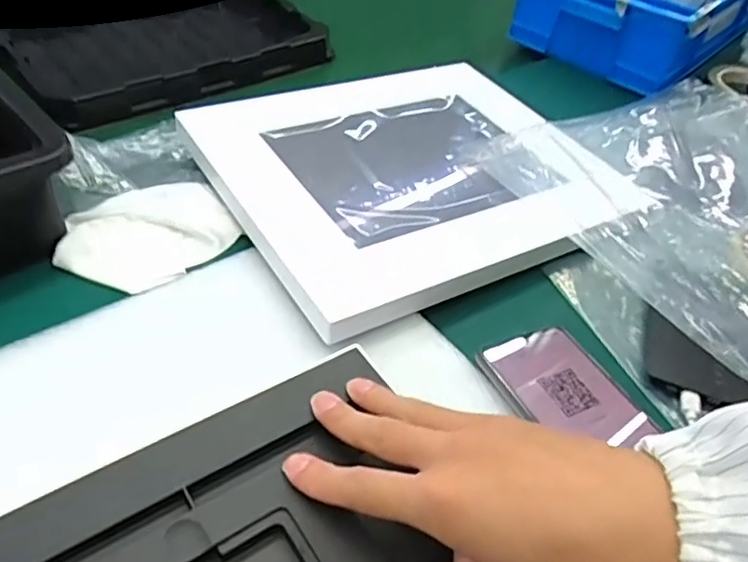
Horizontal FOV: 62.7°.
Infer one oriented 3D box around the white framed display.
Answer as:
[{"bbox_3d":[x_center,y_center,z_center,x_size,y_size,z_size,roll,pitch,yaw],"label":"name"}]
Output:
[{"bbox_3d":[0.033,-0.089,0.486,0.299,0.029,0.254,-19,50,-26],"label":"white framed display"}]

